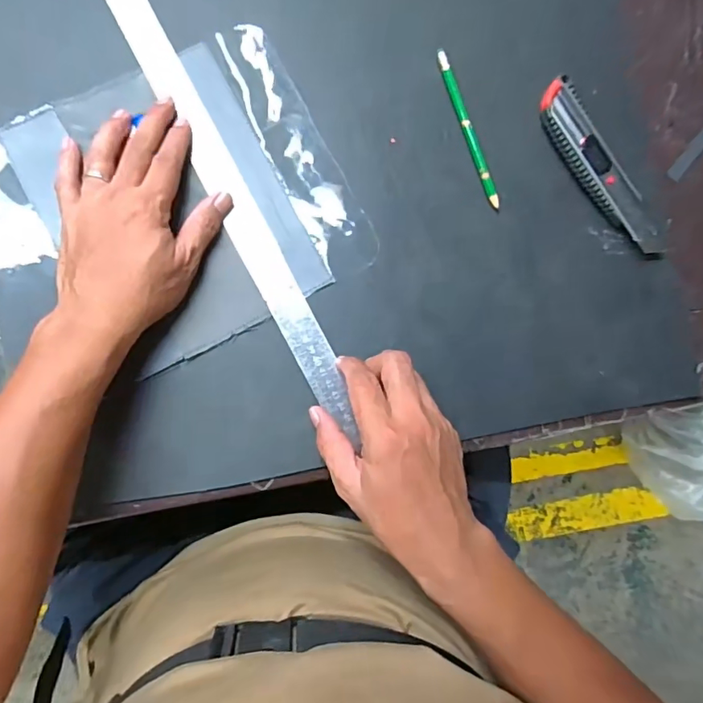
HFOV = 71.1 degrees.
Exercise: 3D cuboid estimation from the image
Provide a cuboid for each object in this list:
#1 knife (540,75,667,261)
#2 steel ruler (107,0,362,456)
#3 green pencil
[{"bbox_3d":[0.207,-0.148,0.405,0.038,0.013,0.164,-34,90,-6],"label":"knife"},{"bbox_3d":[-0.105,-0.143,0.384,0.031,0.006,0.447,-27,88,-9],"label":"steel ruler"},{"bbox_3d":[0.096,-0.181,0.402,0.008,0.004,0.136,-19,88,-6],"label":"green pencil"}]

